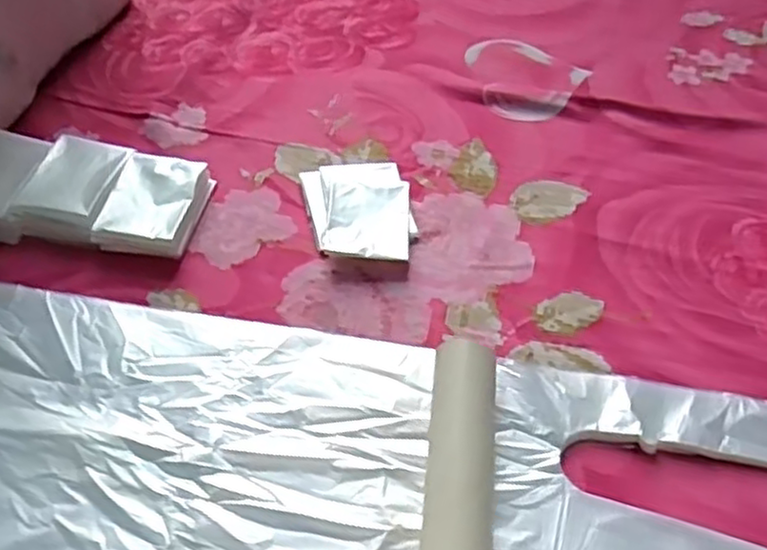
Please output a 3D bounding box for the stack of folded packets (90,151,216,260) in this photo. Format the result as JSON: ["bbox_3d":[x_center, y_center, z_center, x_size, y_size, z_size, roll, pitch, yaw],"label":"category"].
[{"bbox_3d":[-0.178,-0.055,0.563,0.066,0.032,0.088,11,53,8],"label":"stack of folded packets"}]

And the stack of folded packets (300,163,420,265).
[{"bbox_3d":[-0.018,-0.054,0.573,0.081,0.020,0.111,-9,53,-8],"label":"stack of folded packets"}]

